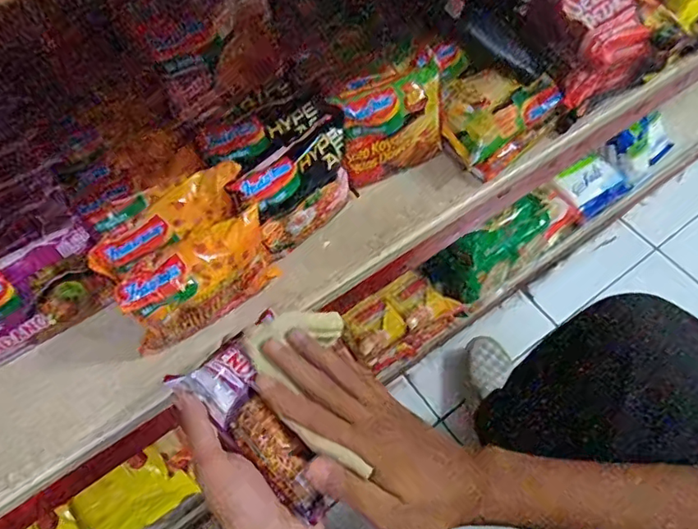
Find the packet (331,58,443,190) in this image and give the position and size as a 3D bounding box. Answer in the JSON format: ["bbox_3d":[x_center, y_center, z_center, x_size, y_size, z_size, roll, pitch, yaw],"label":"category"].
[{"bbox_3d":[0.046,-0.137,0.545,0.116,0.096,0.029,-25,39,-15],"label":"packet"}]

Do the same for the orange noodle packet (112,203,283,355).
[{"bbox_3d":[-0.128,0.012,0.461,0.136,0.081,0.051,-39,67,-21],"label":"orange noodle packet"}]

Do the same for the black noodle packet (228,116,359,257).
[{"bbox_3d":[-0.044,-0.069,0.504,0.125,0.092,0.032,-39,45,-20],"label":"black noodle packet"}]

